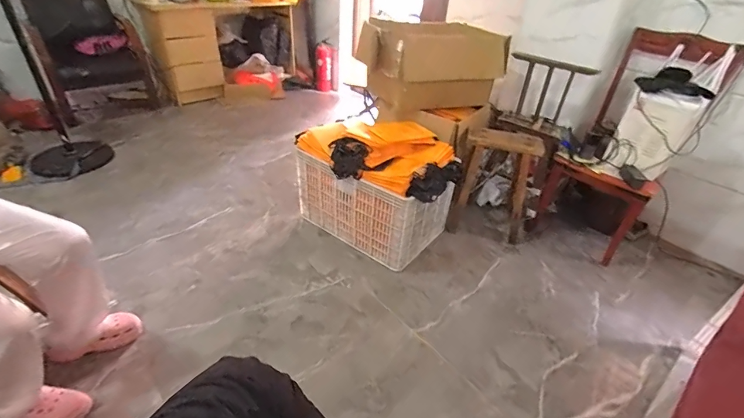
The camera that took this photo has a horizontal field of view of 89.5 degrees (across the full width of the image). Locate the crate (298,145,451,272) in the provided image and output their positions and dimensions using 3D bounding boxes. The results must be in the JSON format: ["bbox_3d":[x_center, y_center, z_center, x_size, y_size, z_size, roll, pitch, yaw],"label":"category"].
[{"bbox_3d":[0.006,-0.059,1.789,0.628,0.358,0.392,27,42,29],"label":"crate"}]

